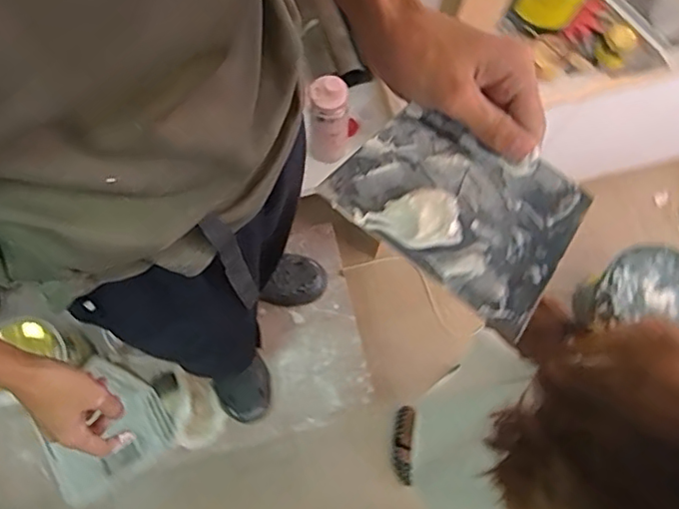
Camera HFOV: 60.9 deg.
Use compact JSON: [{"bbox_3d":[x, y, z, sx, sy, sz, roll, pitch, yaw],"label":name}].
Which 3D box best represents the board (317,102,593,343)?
[{"bbox_3d":[0.073,-0.032,0.342,0.138,0.015,0.096,38,82,5],"label":"board"}]

